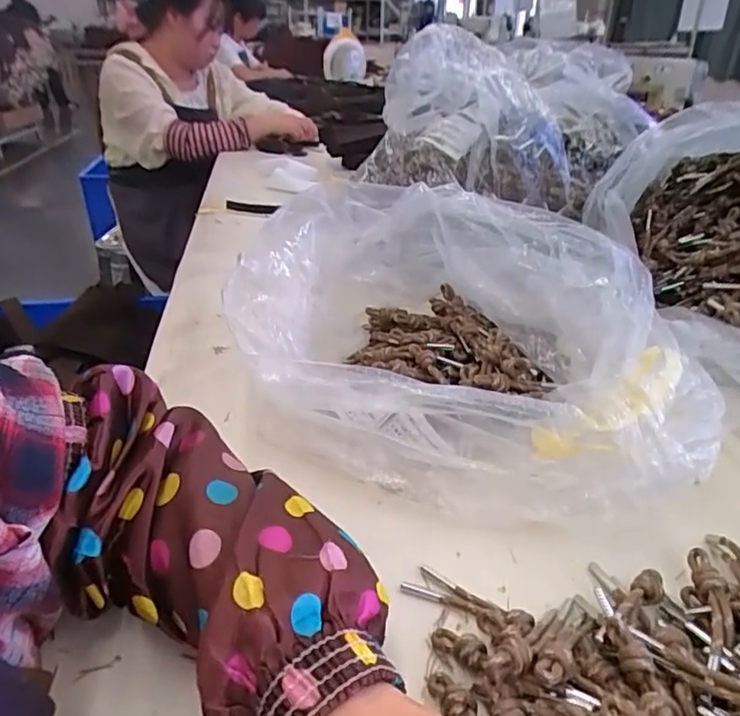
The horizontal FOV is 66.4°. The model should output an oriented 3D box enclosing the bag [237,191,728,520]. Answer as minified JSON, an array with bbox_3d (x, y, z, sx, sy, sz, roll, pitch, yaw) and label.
[{"bbox_3d":[0.068,-0.021,0.469,0.395,0.147,0.247,21,36,27],"label":"bag"}]

